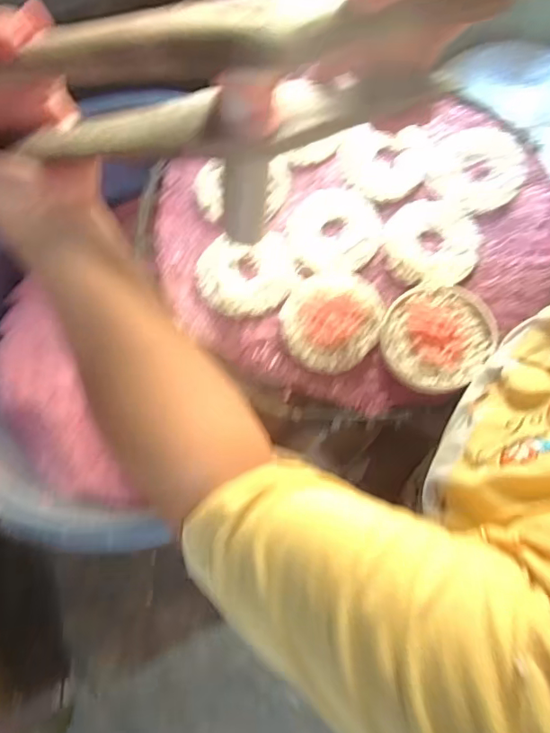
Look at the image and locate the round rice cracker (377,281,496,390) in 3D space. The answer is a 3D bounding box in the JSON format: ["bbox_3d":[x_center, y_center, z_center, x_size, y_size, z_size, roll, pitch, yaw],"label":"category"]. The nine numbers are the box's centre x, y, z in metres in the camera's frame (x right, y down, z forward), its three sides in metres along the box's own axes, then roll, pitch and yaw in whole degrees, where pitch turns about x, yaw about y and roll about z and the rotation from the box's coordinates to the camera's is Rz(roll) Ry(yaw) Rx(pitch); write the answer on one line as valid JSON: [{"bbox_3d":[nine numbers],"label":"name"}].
[{"bbox_3d":[0.128,-0.025,0.415,0.080,0.008,0.091,41,77,14],"label":"round rice cracker"}]

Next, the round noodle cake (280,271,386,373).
[{"bbox_3d":[0.046,-0.038,0.423,0.076,0.008,0.087,23,73,9],"label":"round noodle cake"}]

